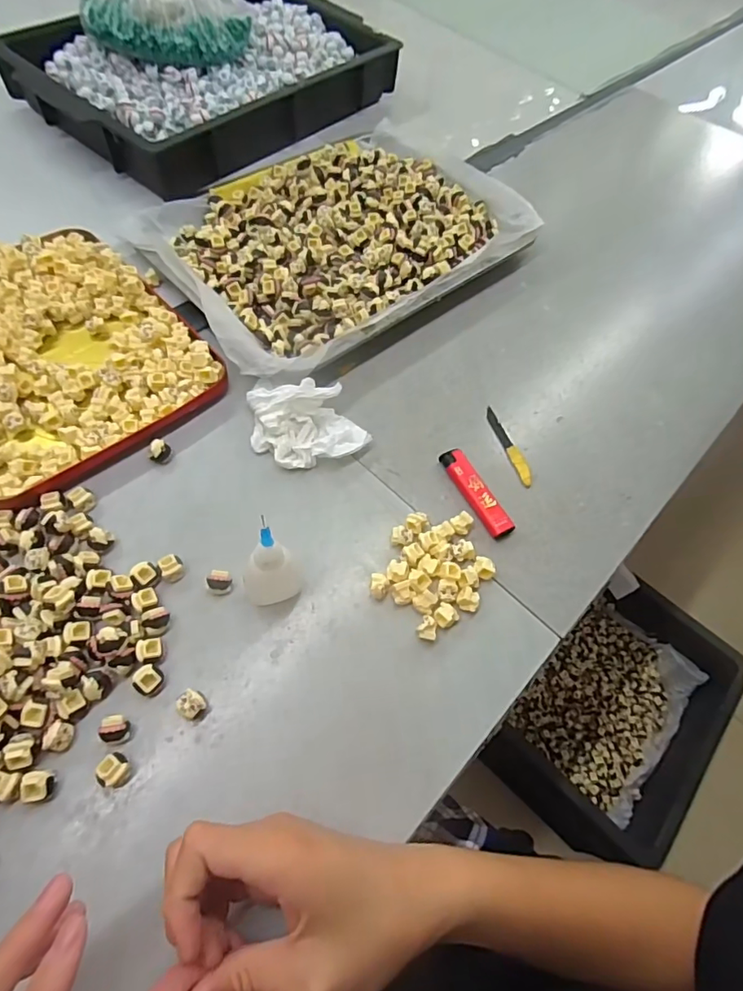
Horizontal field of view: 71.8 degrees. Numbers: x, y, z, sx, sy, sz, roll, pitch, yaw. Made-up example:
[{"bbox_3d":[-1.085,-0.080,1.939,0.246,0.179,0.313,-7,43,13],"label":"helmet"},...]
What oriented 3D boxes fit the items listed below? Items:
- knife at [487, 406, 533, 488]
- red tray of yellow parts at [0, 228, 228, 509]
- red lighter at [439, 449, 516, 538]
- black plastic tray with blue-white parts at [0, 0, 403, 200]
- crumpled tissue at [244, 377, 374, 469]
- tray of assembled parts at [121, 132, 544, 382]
[{"bbox_3d":[0.116,-0.043,0.428,0.013,0.004,0.080,-13,63,-13],"label":"knife"},{"bbox_3d":[-0.259,-0.122,0.408,0.197,0.025,0.243,-35,70,-22],"label":"red tray of yellow parts"},{"bbox_3d":[0.082,-0.003,0.397,0.020,0.011,0.077,-24,66,-18],"label":"red lighter"},{"bbox_3d":[-0.186,-0.511,0.619,0.273,0.064,0.398,36,64,14],"label":"black plastic tray with blue-white parts"},{"bbox_3d":[-0.049,-0.056,0.400,0.093,0.035,0.067,-1,61,-7],"label":"crumpled tissue"},{"bbox_3d":[-0.028,-0.261,0.515,0.360,0.037,0.258,-37,69,-22],"label":"tray of assembled parts"}]

